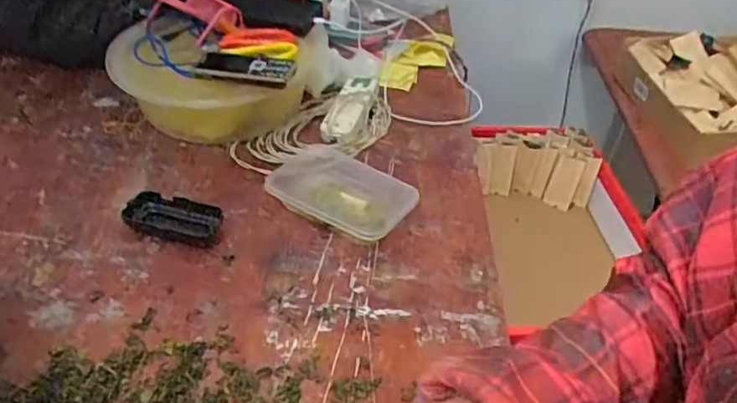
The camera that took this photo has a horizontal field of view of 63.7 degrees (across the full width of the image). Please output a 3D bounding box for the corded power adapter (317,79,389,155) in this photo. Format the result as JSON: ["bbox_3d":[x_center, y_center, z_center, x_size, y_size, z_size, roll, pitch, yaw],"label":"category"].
[{"bbox_3d":[-0.013,-0.130,0.872,0.085,0.040,0.164,14,42,8],"label":"corded power adapter"}]

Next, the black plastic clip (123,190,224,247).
[{"bbox_3d":[-0.226,0.019,0.690,0.104,0.034,0.047,12,42,6],"label":"black plastic clip"}]

